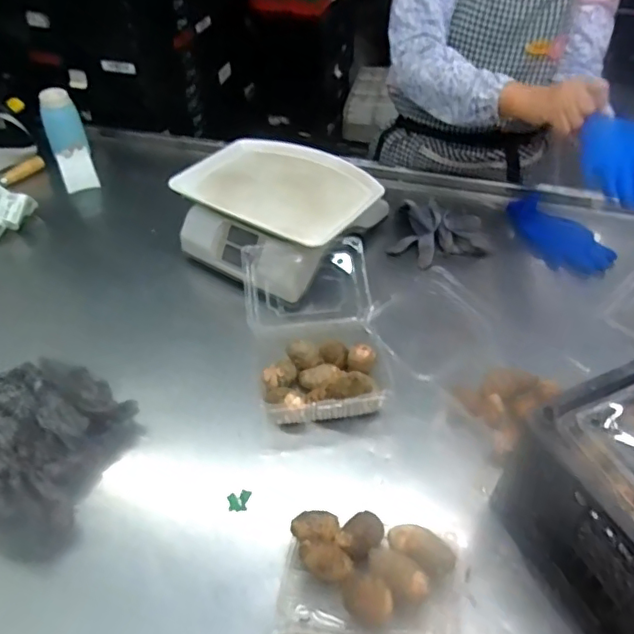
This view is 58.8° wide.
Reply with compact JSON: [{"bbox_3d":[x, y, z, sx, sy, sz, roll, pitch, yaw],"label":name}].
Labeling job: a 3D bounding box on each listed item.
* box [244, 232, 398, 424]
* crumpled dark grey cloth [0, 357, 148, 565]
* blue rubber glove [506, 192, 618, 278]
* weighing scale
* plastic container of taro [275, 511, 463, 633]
[{"bbox_3d":[-0.003,0.008,0.765,0.168,0.112,0.273,-6,44,-6],"label":"box"},{"bbox_3d":[-0.340,0.153,0.675,0.216,0.053,0.226,16,46,16],"label":"crumpled dark grey cloth"},{"bbox_3d":[0.402,-0.137,0.954,0.091,0.057,0.197,-21,48,-20],"label":"blue rubber glove"},{"bbox_3d":[-0.067,-0.164,0.921,0.281,0.130,0.283,28,51,26],"label":"weighing scale"},{"bbox_3d":[0.056,0.260,0.552,0.177,0.047,0.124,4,44,5],"label":"plastic container of taro"}]

